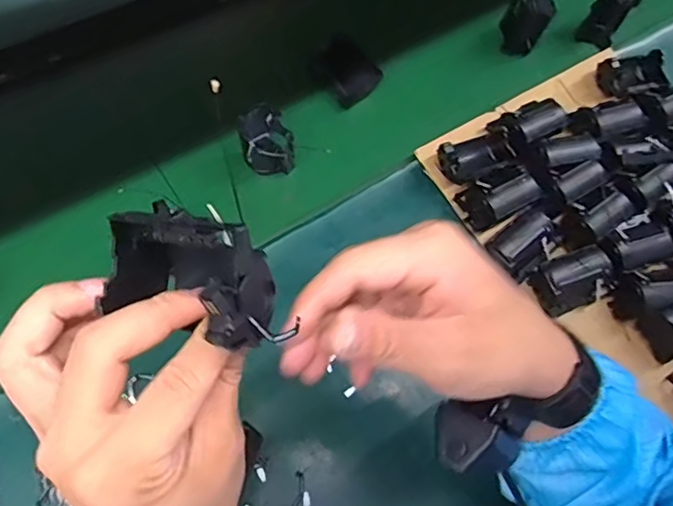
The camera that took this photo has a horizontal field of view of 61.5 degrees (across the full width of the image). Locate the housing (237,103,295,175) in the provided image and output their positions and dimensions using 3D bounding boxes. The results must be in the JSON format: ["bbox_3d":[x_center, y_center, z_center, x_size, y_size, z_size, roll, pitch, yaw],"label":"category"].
[{"bbox_3d":[-0.069,-0.106,0.561,0.048,0.076,0.038,-11,69,-9],"label":"housing"}]

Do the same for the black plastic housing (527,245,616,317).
[{"bbox_3d":[0.226,0.024,0.536,0.065,0.037,0.047,-20,71,-13],"label":"black plastic housing"}]

